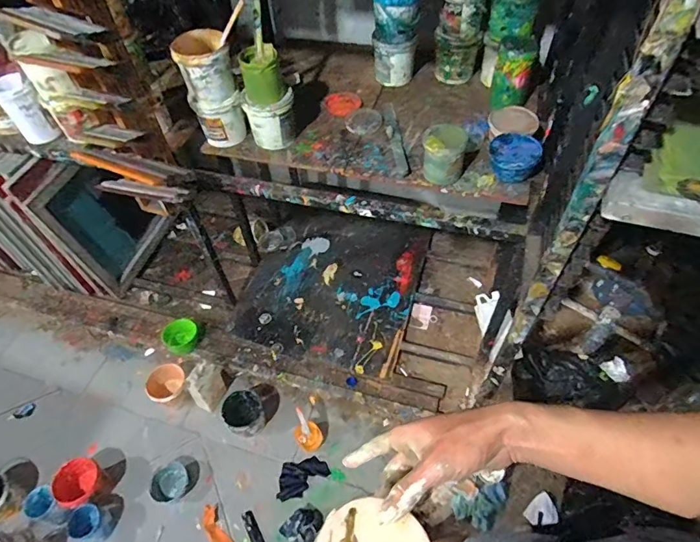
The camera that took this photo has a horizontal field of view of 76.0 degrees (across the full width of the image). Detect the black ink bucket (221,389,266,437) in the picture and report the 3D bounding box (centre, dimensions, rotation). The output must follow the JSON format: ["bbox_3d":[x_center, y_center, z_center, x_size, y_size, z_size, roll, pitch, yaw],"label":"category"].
[{"bbox_3d":[-0.341,0.469,1.469,0.130,0.102,0.142,-25,56,-16],"label":"black ink bucket"}]

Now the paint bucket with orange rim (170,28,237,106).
[{"bbox_3d":[-0.343,-0.485,1.057,0.119,0.118,0.134,-18,54,-11],"label":"paint bucket with orange rim"}]

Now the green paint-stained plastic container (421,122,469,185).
[{"bbox_3d":[0.210,-0.259,1.016,0.092,0.123,0.079,13,54,13],"label":"green paint-stained plastic container"}]

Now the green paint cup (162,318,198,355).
[{"bbox_3d":[-0.587,0.230,1.568,0.113,0.074,0.105,-2,55,2],"label":"green paint cup"}]

